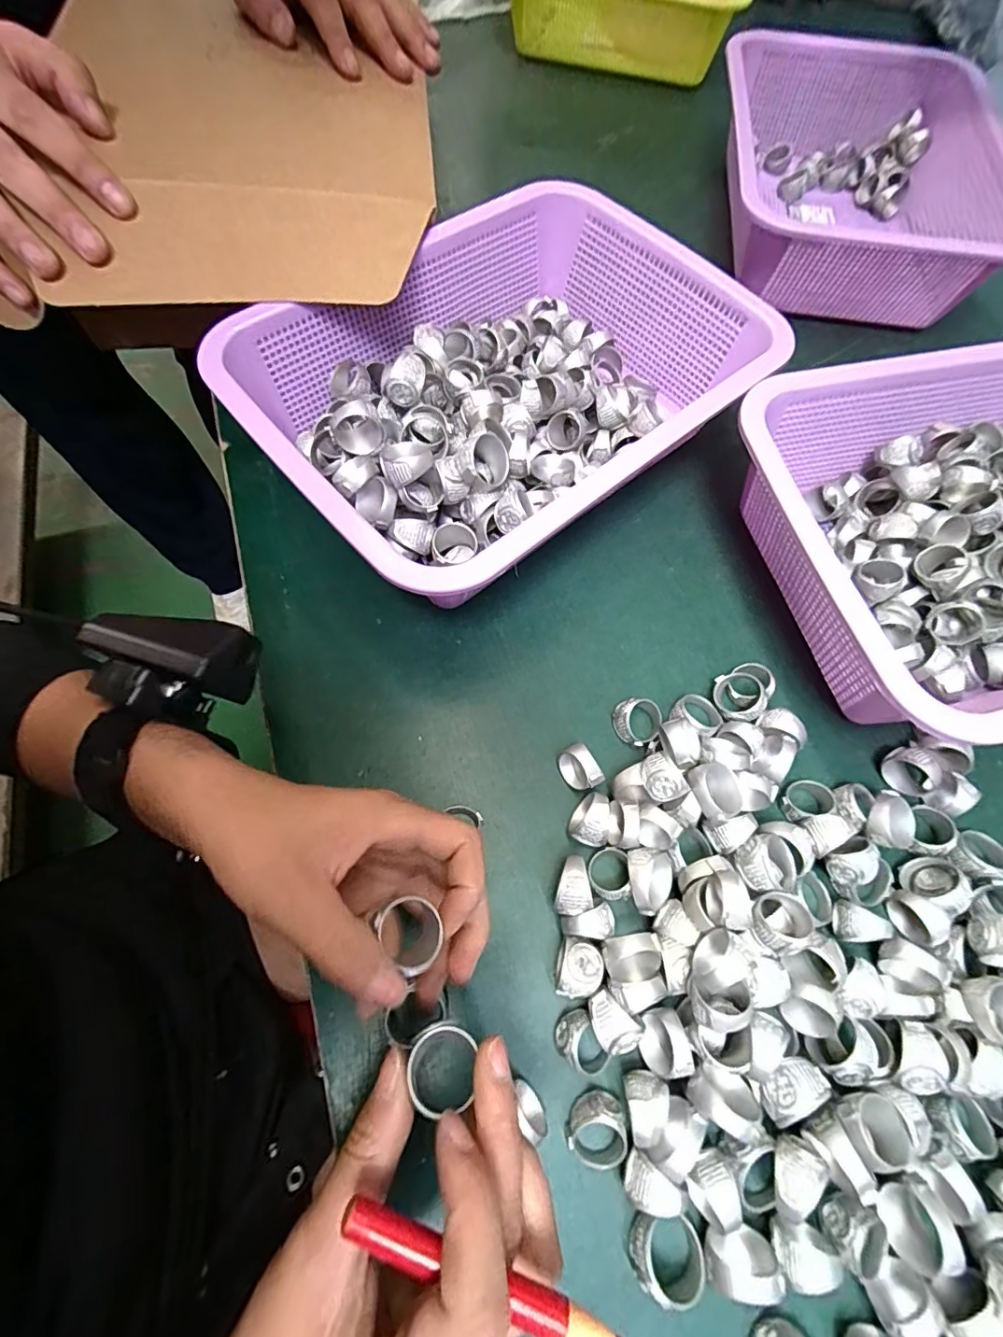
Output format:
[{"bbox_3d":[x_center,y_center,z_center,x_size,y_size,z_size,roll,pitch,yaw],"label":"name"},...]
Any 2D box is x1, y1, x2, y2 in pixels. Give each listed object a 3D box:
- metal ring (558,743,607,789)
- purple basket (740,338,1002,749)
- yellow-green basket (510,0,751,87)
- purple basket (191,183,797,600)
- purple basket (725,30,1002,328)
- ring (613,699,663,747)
[{"bbox_3d":[0.041,0.055,0.284,0.016,0.021,0.023,-26,70,-13],"label":"metal ring"},{"bbox_3d":[0.304,-0.078,0.321,0.290,0.085,0.220,-12,68,-8],"label":"purple basket"},{"bbox_3d":[0.137,-0.763,0.598,0.266,0.084,0.168,16,68,5],"label":"yellow-green basket"},{"bbox_3d":[0.005,-0.175,0.348,0.306,0.083,0.222,-39,74,-17],"label":"purple basket"},{"bbox_3d":[0.300,-0.430,0.468,0.227,0.079,0.295,9,66,1],"label":"purple basket"},{"bbox_3d":[0.076,0.030,0.299,0.025,0.017,0.025,1,67,-2],"label":"ring"}]

